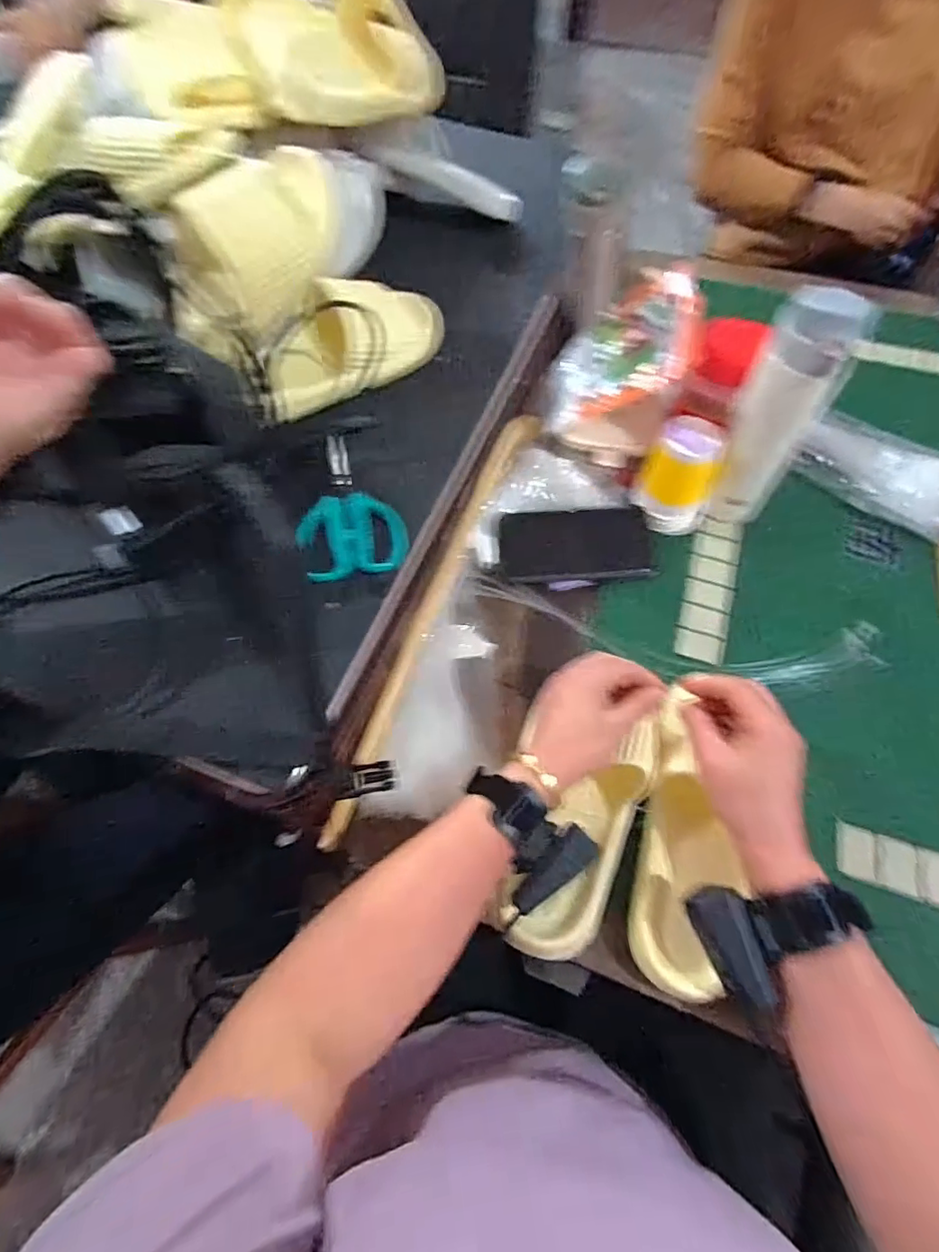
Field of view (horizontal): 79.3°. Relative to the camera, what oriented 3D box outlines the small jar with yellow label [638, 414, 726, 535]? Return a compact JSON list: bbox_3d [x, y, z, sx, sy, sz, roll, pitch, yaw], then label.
[{"bbox_3d":[0.220,-0.154,0.584,0.072,0.101,0.077,0,62,0],"label":"small jar with yellow label"}]

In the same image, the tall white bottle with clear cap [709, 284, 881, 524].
[{"bbox_3d":[0.281,-0.190,0.533,0.071,0.225,0.055,33,67,16],"label":"tall white bottle with clear cap"}]

